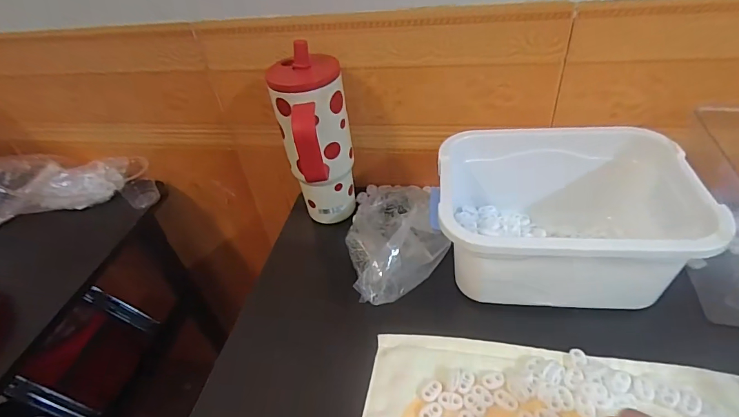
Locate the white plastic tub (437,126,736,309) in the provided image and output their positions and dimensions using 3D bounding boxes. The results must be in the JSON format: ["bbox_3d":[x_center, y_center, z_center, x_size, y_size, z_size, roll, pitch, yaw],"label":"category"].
[{"bbox_3d":[0.206,0.000,0.458,0.247,0.116,0.177,5,45,13],"label":"white plastic tub"}]

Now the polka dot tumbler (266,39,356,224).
[{"bbox_3d":[-0.070,-0.068,0.507,0.076,0.209,0.111,9,46,17],"label":"polka dot tumbler"}]

